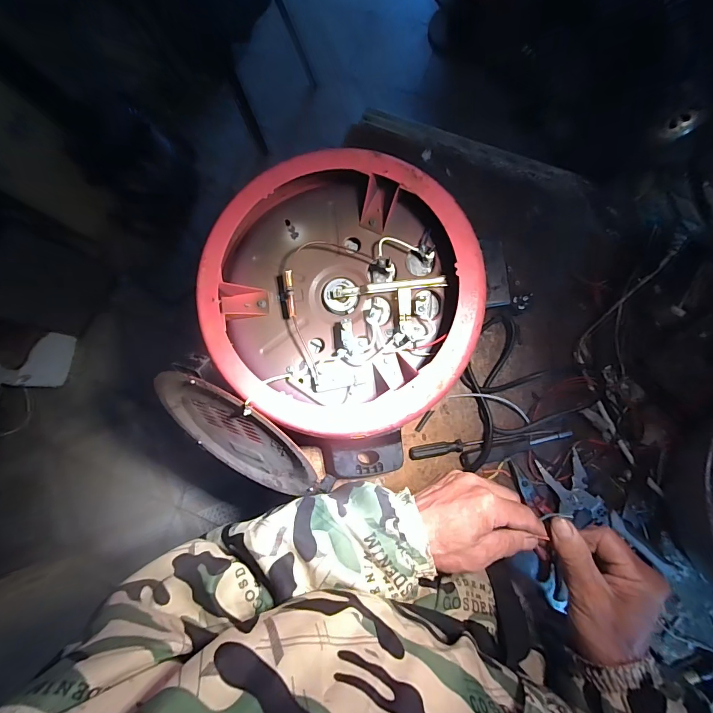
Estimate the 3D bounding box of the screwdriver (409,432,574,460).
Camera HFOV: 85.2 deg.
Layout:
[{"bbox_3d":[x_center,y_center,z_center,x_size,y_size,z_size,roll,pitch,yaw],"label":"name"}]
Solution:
[{"bbox_3d":[0.198,0.128,0.581,0.235,0.025,0.019,-10,83,6],"label":"screwdriver"}]

